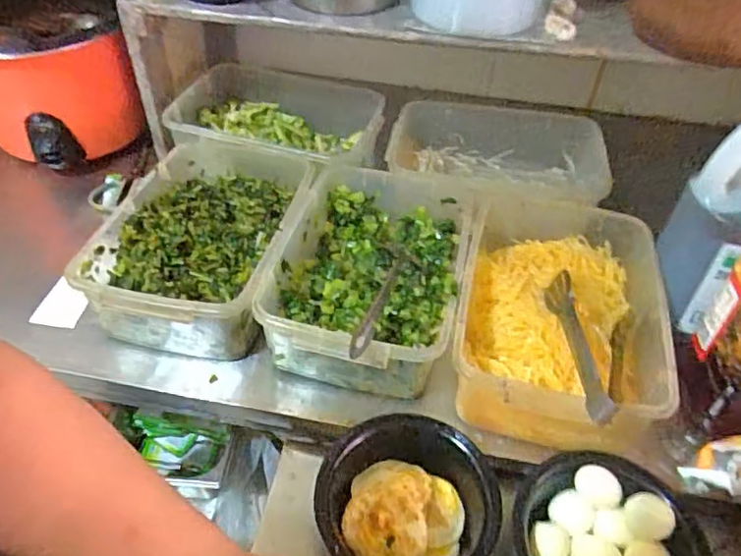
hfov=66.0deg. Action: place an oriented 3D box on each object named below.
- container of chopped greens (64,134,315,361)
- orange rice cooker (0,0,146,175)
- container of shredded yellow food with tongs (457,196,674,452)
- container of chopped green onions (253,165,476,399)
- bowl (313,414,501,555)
[{"bbox_3d":[-0.207,-0.048,0.734,0.214,0.100,0.304,10,46,5],"label":"container of chopped greens"},{"bbox_3d":[-0.503,-0.315,0.879,0.268,0.211,0.239,-9,47,-13],"label":"orange rice cooker"},{"bbox_3d":[0.206,0.038,0.630,0.206,0.108,0.311,13,46,8],"label":"container of shredded yellow food with tongs"},{"bbox_3d":[0.001,-0.008,0.698,0.213,0.098,0.304,12,46,7],"label":"container of chopped green onions"},{"bbox_3d":[0.042,0.214,0.554,0.166,0.056,0.148,11,46,6],"label":"bowl"}]

